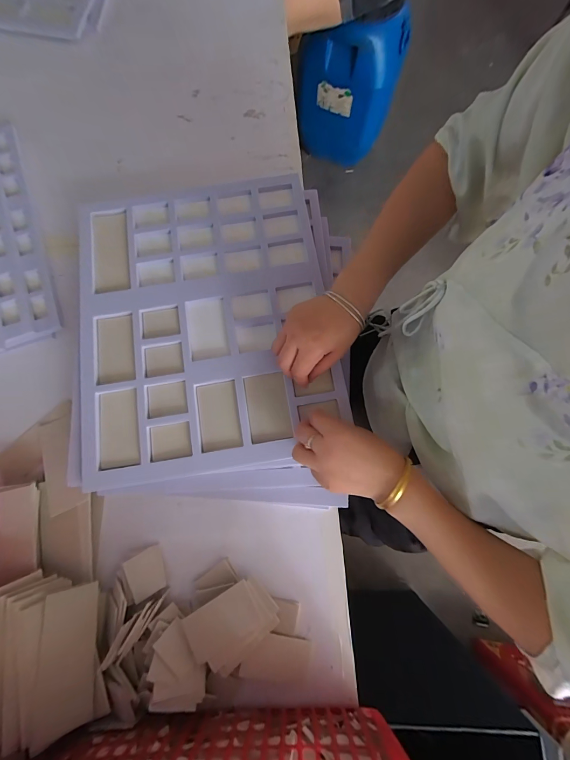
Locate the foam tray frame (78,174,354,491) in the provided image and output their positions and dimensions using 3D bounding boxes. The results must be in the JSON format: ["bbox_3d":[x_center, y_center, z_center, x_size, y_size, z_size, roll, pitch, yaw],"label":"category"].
[{"bbox_3d":[-0.119,-0.092,0.433,0.348,0.020,0.418,-9,77,-3],"label":"foam tray frame"}]

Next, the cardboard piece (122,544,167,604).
[{"bbox_3d":[-0.187,0.261,0.410,0.046,0.004,0.053,-24,74,-22],"label":"cardboard piece"}]

